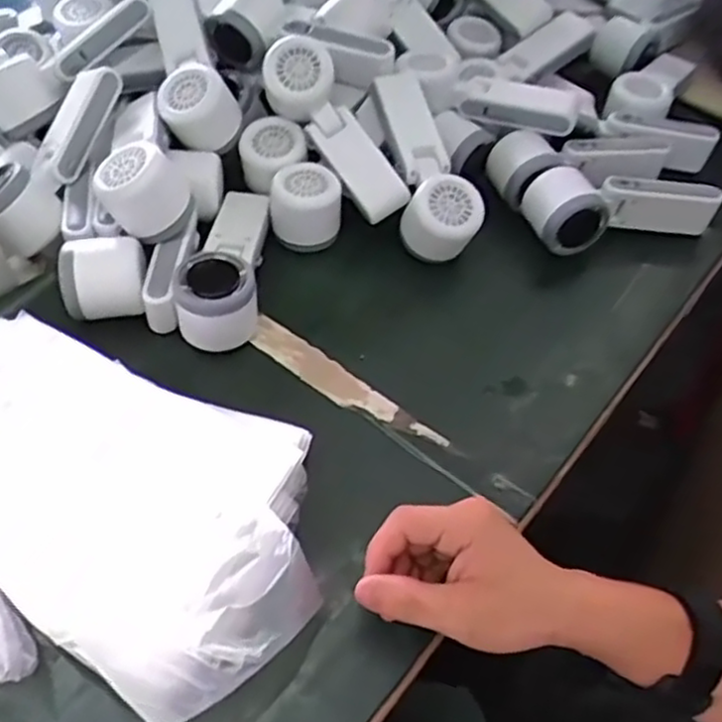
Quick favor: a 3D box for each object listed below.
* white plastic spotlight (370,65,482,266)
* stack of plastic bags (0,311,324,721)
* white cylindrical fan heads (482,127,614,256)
[{"bbox_3d":[0.051,-0.165,0.602,0.054,0.050,0.165,-11,74,-14],"label":"white plastic spotlight"},{"bbox_3d":[-0.153,0.087,0.422,0.266,0.072,0.192,16,54,10],"label":"stack of plastic bags"},{"bbox_3d":[0.159,-0.150,0.616,0.053,0.046,0.116,-20,56,-17],"label":"white cylindrical fan heads"}]

